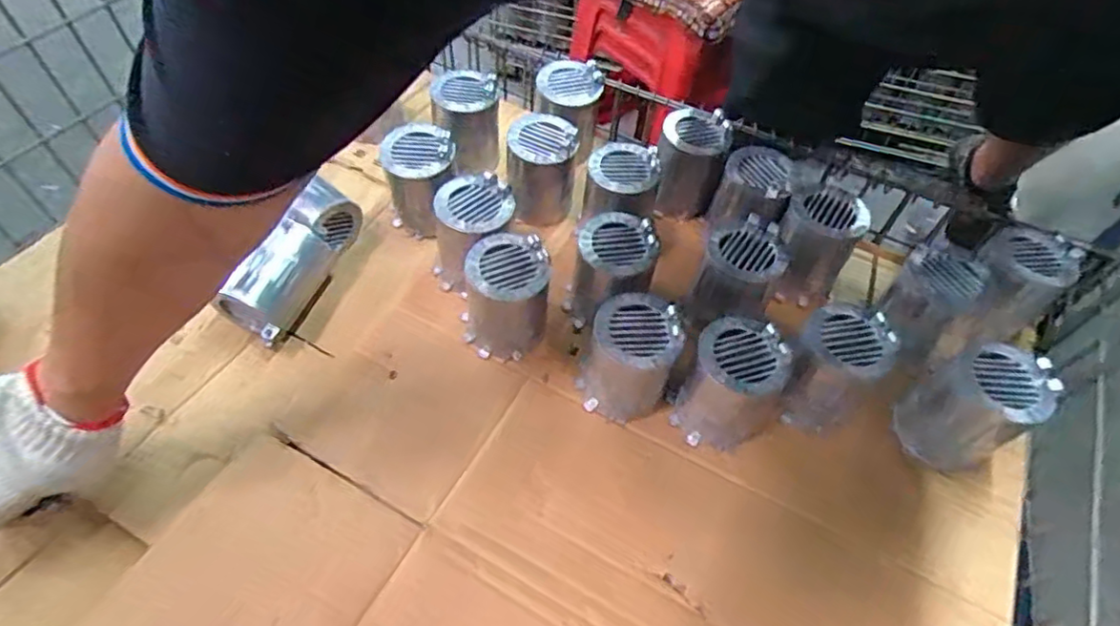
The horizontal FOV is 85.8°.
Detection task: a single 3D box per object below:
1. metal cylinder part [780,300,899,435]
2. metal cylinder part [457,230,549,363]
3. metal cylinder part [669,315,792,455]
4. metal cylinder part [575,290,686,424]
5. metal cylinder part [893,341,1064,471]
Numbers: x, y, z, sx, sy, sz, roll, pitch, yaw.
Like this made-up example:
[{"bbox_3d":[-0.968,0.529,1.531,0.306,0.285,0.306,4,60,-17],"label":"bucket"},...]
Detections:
[{"bbox_3d":[0.281,0.056,0.627,0.085,0.119,0.080,38,61,22],"label":"metal cylinder part"},{"bbox_3d":[-0.061,-0.016,0.658,0.092,0.119,0.100,1,54,-2],"label":"metal cylinder part"},{"bbox_3d":[0.171,0.073,0.610,0.094,0.116,0.091,-32,61,-23],"label":"metal cylinder part"},{"bbox_3d":[0.071,0.047,0.624,0.093,0.117,0.093,12,54,6],"label":"metal cylinder part"},{"bbox_3d":[0.401,0.095,0.597,0.084,0.125,0.088,1,54,-2],"label":"metal cylinder part"}]

